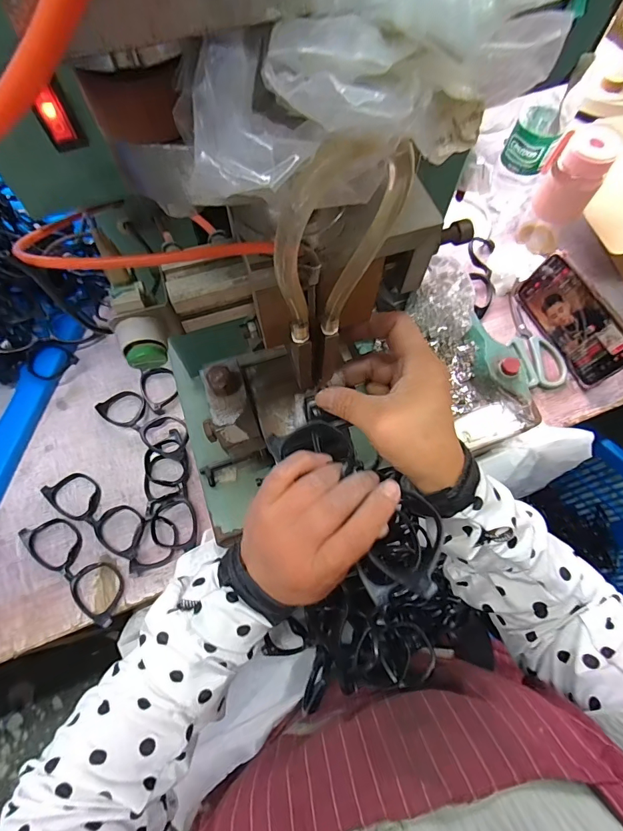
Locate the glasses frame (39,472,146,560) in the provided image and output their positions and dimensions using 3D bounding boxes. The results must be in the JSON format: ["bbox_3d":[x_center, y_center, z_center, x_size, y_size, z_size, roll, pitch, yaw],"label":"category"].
[{"bbox_3d":[-0.239,0.107,0.441,0.135,0.014,0.048,29,71,12],"label":"glasses frame"}]

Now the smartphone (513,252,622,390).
[{"bbox_3d":[0.333,-0.122,0.502,0.011,0.081,0.164,-15,68,-26],"label":"smartphone"}]

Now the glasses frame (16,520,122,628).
[{"bbox_3d":[-0.250,0.160,0.420,0.143,0.015,0.048,38,73,14],"label":"glasses frame"}]

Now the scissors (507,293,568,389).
[{"bbox_3d":[0.295,-0.104,0.531,0.058,0.012,0.146,-8,68,-3],"label":"scissors"}]

